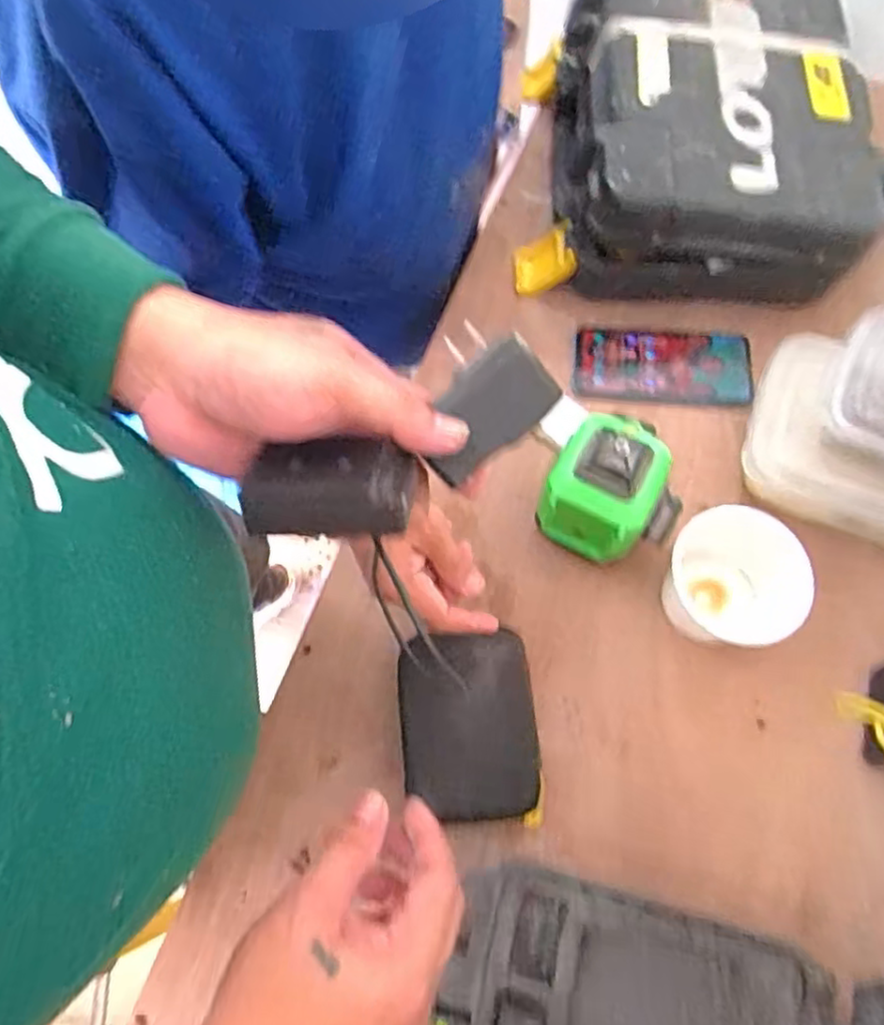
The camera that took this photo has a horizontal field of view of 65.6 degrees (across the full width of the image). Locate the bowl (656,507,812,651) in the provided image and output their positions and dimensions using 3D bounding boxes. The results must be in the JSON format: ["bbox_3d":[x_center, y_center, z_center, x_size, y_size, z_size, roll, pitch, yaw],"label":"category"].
[{"bbox_3d":[0.217,0.055,0.523,0.076,0.100,0.098,-24,70,-7],"label":"bowl"}]

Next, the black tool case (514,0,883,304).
[{"bbox_3d":[0.232,-0.361,0.653,0.289,0.135,0.312,7,70,4],"label":"black tool case"}]

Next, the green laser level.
[{"bbox_3d":[0.134,-0.016,0.535,0.099,0.125,0.090,26,72,11],"label":"green laser level"}]

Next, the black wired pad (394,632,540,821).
[{"bbox_3d":[0.018,0.150,0.487,0.093,0.018,0.123,-4,69,0],"label":"black wired pad"}]

